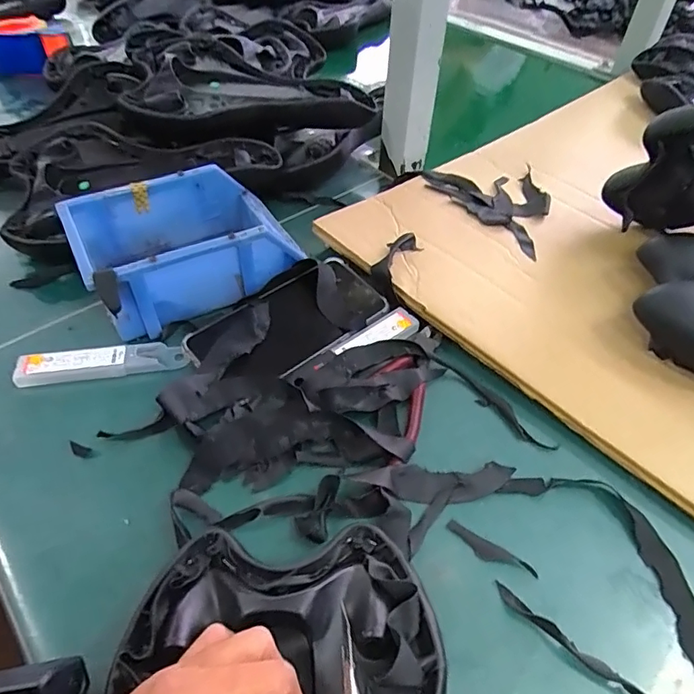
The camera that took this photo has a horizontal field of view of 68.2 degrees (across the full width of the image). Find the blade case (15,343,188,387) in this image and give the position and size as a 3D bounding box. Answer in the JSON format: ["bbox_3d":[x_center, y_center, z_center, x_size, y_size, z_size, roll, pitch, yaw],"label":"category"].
[{"bbox_3d":[-0.195,0.012,0.409,0.125,0.014,0.026,-8,51,-7],"label":"blade case"}]

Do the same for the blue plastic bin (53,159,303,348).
[{"bbox_3d":[-0.139,-0.088,0.448,0.168,0.070,0.126,-23,54,-19],"label":"blue plastic bin"}]

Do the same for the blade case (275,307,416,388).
[{"bbox_3d":[0.006,0.000,0.424,0.127,0.014,0.028,-29,56,-23],"label":"blade case"}]

